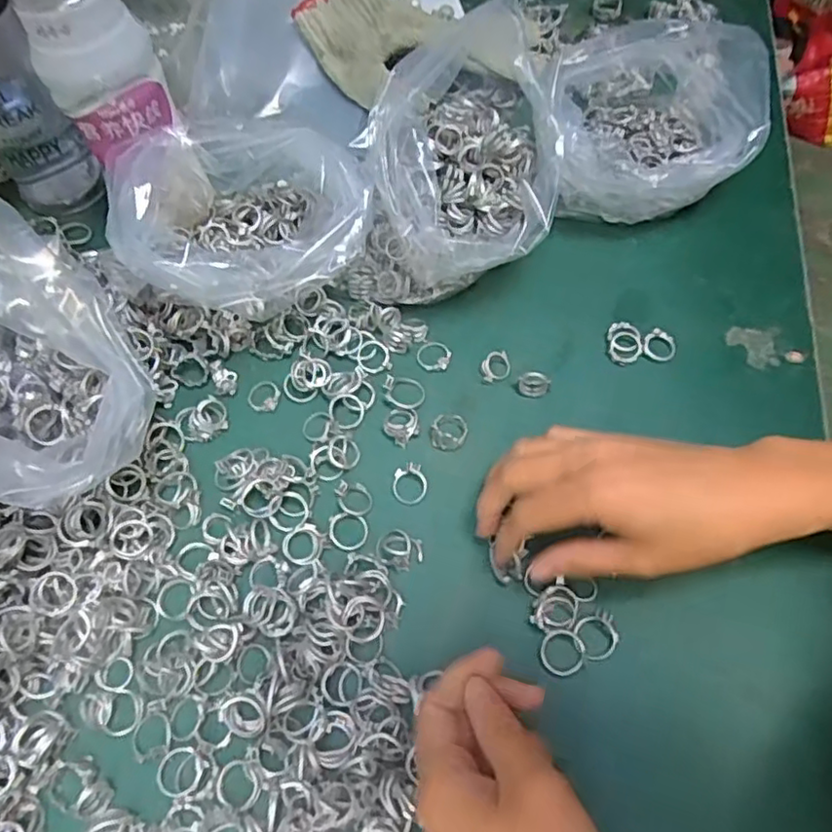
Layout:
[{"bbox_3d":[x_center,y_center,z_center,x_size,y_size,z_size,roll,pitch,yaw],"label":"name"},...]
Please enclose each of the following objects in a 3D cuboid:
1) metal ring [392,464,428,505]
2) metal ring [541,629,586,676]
[{"bbox_3d":[-0.004,0.039,0.374,0.020,0.005,0.023,-12,61,-4],"label":"metal ring"},{"bbox_3d":[0.074,0.118,0.325,0.021,0.006,0.022,-1,61,2],"label":"metal ring"}]

